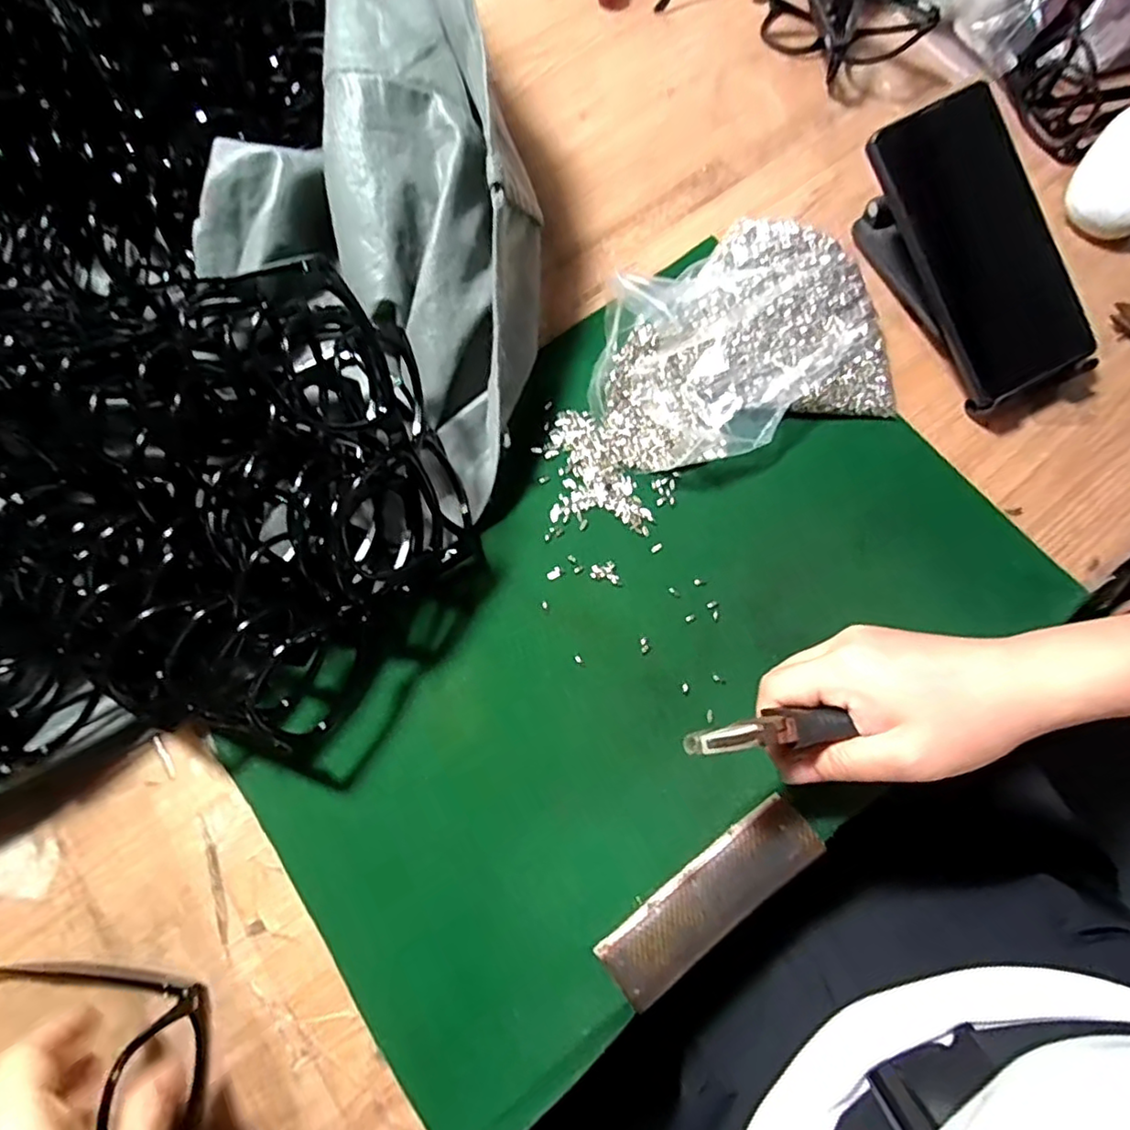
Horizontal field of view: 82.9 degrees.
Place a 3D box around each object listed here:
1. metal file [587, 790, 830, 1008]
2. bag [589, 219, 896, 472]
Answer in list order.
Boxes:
[{"bbox_3d":[0.071,0.162,0.311,0.116,0.006,0.035,-37,76,-8],"label":"metal file"},{"bbox_3d":[0.097,-0.131,0.380,0.171,0.037,0.130,-19,75,-4],"label":"bag"}]

